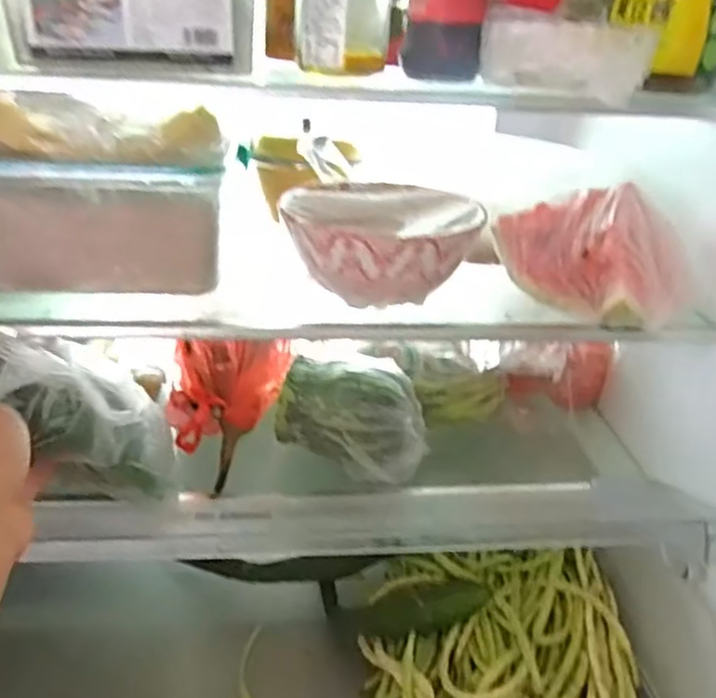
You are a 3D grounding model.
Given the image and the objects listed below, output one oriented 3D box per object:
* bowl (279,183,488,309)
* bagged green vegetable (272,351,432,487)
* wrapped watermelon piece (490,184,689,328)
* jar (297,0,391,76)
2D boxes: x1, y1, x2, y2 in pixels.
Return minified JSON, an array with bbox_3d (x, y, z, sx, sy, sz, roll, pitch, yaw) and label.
[{"bbox_3d":[0.016,-0.088,0.561,0.144,0.060,0.156,3,26,-1],"label":"bowl"},{"bbox_3d":[-0.001,0.058,0.630,0.118,0.086,0.092,18,29,27],"label":"bagged green vegetable"},{"bbox_3d":[0.189,-0.079,0.538,0.084,0.086,0.139,-12,30,-29],"label":"wrapped watermelon piece"},{"bbox_3d":[-0.010,-0.260,0.511,0.065,0.094,0.071,3,26,-1],"label":"jar"}]

